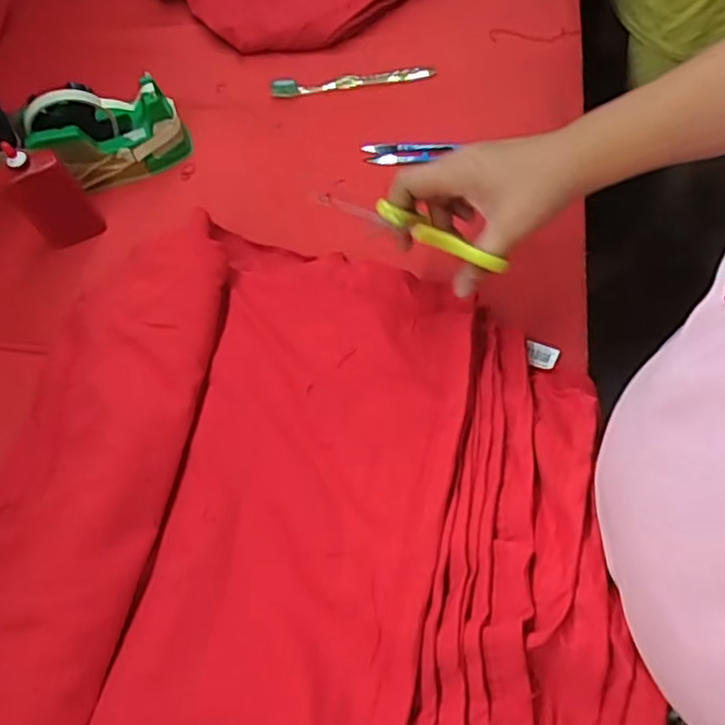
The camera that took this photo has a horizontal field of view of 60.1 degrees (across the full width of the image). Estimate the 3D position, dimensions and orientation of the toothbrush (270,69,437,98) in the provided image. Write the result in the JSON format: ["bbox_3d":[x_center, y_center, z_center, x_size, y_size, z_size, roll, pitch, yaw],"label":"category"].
[{"bbox_3d":[-0.011,-0.308,0.686,0.177,0.009,0.017,-7,65,6],"label":"toothbrush"}]

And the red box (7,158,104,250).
[{"bbox_3d":[-0.291,-0.152,0.589,0.056,0.098,0.025,-32,65,-13],"label":"red box"}]

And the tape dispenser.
[{"bbox_3d":[-0.252,-0.229,0.628,0.135,0.106,0.060,-27,65,-3],"label":"tape dispenser"}]

